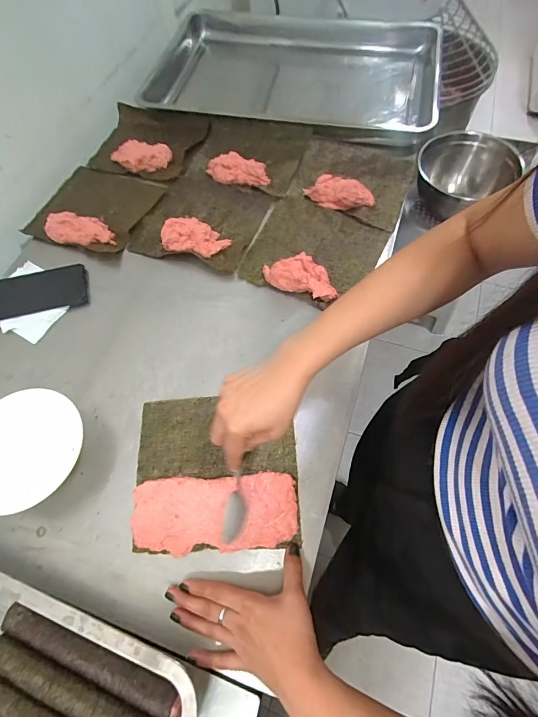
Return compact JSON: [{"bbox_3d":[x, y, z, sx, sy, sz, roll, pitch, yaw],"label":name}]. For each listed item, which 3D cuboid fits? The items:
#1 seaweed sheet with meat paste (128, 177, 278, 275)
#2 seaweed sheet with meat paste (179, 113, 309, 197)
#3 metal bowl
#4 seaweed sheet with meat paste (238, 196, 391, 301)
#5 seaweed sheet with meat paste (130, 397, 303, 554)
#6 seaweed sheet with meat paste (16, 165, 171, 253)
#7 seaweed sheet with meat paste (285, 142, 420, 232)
[{"bbox_3d":[-0.122,-0.248,0.623,0.203,0.031,0.189,20,68,12],"label":"seaweed sheet with meat paste"},{"bbox_3d":[-0.048,-0.393,0.689,0.213,0.033,0.152,16,67,11],"label":"seaweed sheet with meat paste"},{"bbox_3d":[0.577,-0.536,1.077,0.250,0.150,0.250,-1,65,3],"label":"metal bowl"},{"bbox_3d":[0.074,-0.183,0.582,0.199,0.035,0.187,21,68,12],"label":"seaweed sheet with meat paste"},{"bbox_3d":[-0.066,0.134,0.444,0.197,0.013,0.181,-4,65,1],"label":"seaweed sheet with meat paste"},{"bbox_3d":[-0.321,-0.282,0.650,0.197,0.033,0.190,22,68,13],"label":"seaweed sheet with meat paste"},{"bbox_3d":[0.151,-0.336,0.653,0.201,0.033,0.194,18,68,11],"label":"seaweed sheet with meat paste"}]

